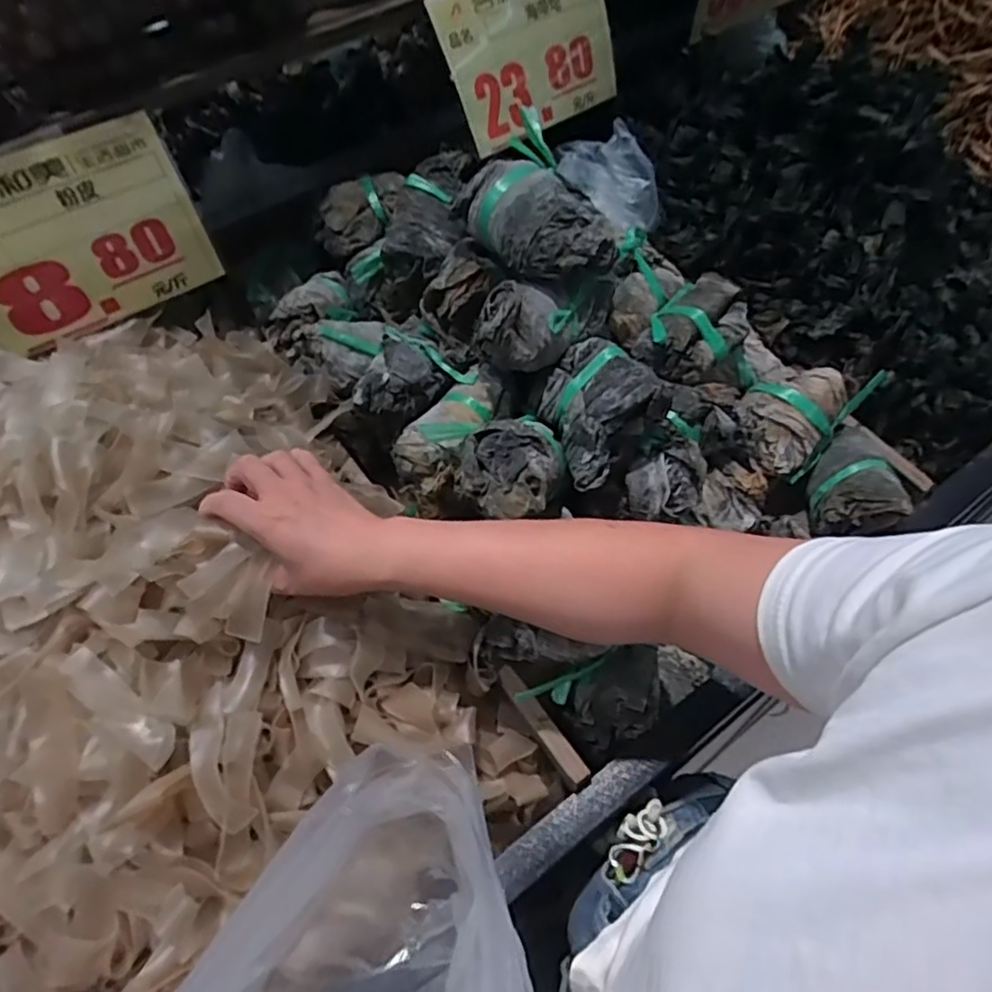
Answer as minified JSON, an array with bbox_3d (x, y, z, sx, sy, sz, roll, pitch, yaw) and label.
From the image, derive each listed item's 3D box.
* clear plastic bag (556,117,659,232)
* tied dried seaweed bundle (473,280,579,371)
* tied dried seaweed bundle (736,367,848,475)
[{"bbox_3d":[0.119,-0.354,0.703,0.125,0.092,0.037,33,62,22],"label":"clear plastic bag"},{"bbox_3d":[0.020,-0.136,0.528,0.082,0.056,0.052,12,56,10],"label":"tied dried seaweed bundle"},{"bbox_3d":[0.267,-0.076,0.593,0.083,0.056,0.078,-1,55,1],"label":"tied dried seaweed bundle"}]

